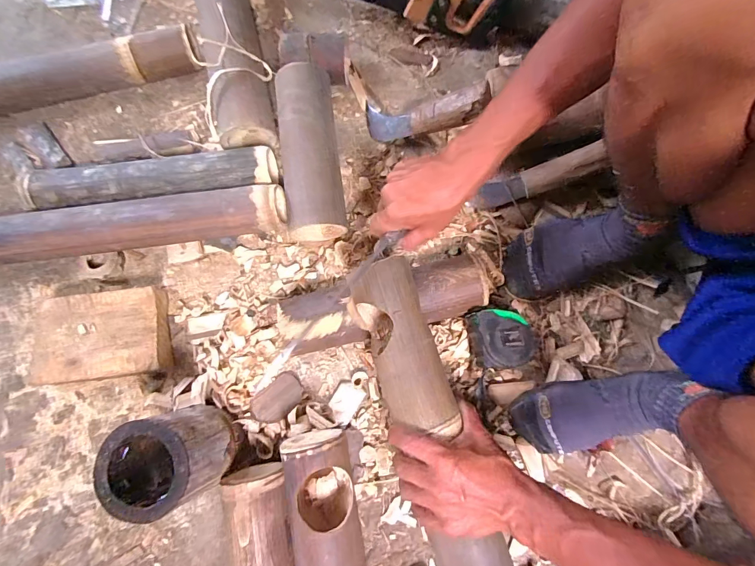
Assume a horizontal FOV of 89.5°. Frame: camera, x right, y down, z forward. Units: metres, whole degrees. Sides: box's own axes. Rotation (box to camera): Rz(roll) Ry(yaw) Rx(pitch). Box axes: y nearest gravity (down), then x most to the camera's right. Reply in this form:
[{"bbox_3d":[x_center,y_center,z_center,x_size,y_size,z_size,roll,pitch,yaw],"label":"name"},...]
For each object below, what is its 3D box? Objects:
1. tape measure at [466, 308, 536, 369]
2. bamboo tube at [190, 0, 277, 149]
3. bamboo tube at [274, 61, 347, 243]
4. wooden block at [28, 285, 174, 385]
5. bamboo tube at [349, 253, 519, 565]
[{"bbox_3d":[0.163,0.073,0.512,0.078,0.049,0.075,-9,79,-2],"label":"tape measure"},{"bbox_3d":[-0.287,-0.592,0.628,0.107,0.096,0.805,-12,80,-3],"label":"bamboo tube"},{"bbox_3d":[-0.095,-0.186,0.549,0.083,0.080,0.241,-7,79,-1],"label":"bamboo tube"},{"bbox_3d":[-0.364,0.070,0.515,0.163,0.048,0.112,-9,79,-2],"label":"wooden block"},{"bbox_3d":[0.094,0.267,0.420,0.083,0.084,0.616,-16,81,-4],"label":"bamboo tube"}]

